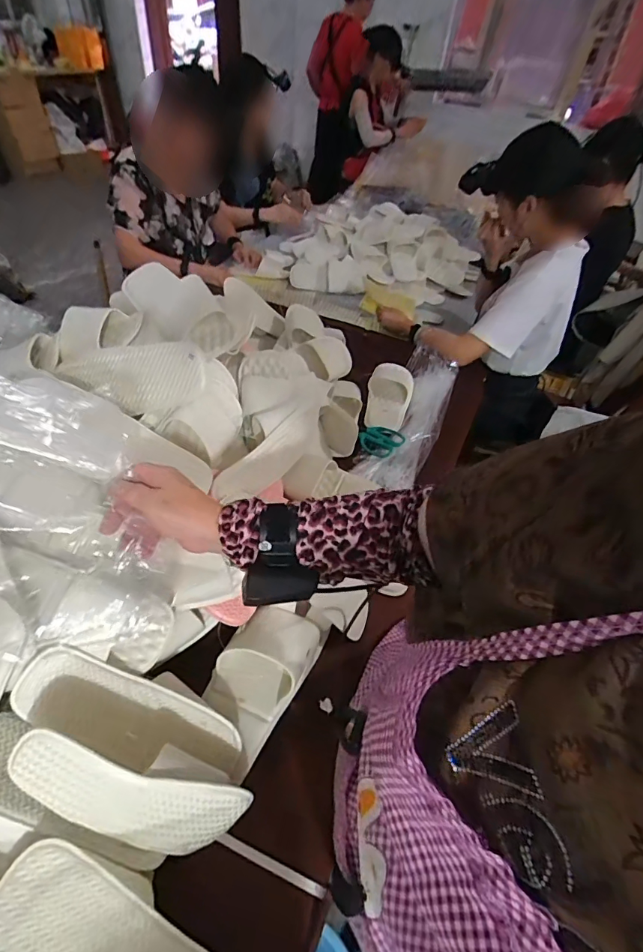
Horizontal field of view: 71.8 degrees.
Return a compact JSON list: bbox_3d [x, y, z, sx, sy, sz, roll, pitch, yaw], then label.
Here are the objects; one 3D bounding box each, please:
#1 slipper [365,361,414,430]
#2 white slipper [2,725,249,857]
[{"bbox_3d":[0.163,-0.197,1.036,0.108,0.070,0.182,10,47,3],"label":"slipper"},{"bbox_3d":[-0.184,0.306,0.428,0.223,0.122,0.050,30,14,-17],"label":"white slipper"}]

